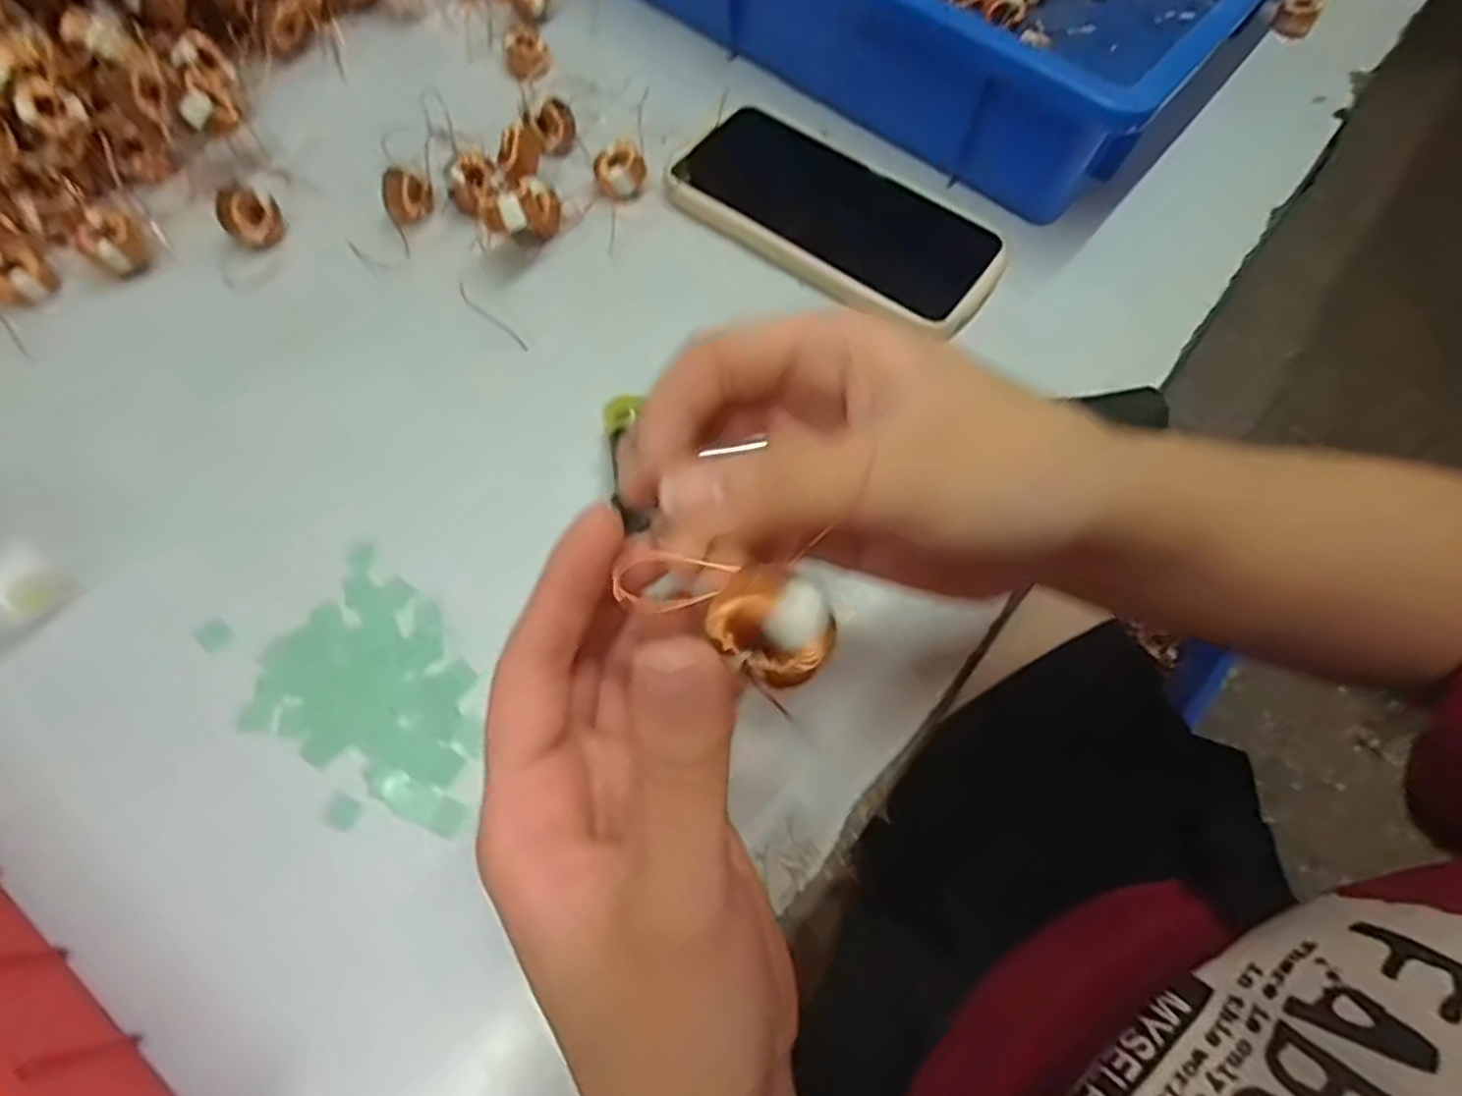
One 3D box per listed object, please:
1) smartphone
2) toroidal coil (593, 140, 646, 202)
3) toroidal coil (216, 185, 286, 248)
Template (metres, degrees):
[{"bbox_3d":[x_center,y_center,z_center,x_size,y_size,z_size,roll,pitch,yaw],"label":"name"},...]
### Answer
[{"bbox_3d":[0.053,-0.161,0.356,0.156,0.016,0.081,36,63,11],"label":"smartphone"},{"bbox_3d":[-0.054,-0.183,0.357,0.023,0.016,0.023,2,65,-4],"label":"toroidal coil"},{"bbox_3d":[-0.216,-0.149,0.331,0.024,0.020,0.016,-33,72,-18],"label":"toroidal coil"}]

